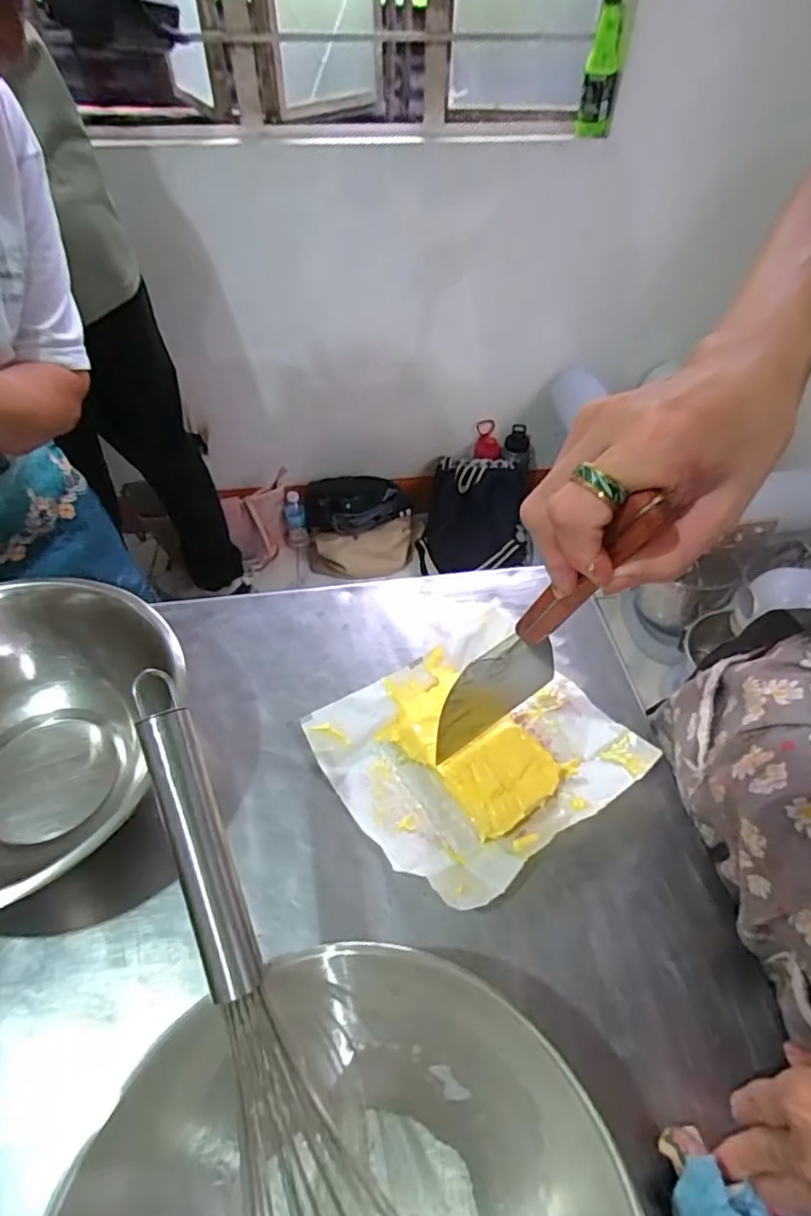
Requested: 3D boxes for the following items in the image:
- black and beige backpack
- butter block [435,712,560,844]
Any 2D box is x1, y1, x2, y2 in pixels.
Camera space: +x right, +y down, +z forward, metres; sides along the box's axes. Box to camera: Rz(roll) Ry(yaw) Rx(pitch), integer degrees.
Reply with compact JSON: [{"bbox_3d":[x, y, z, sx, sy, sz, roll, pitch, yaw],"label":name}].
[{"bbox_3d":[-0.128,-0.222,1.632,0.300,0.181,0.258,-5,53,-7],"label":"black and beige backpack"},{"bbox_3d":[0.071,0.125,0.436,0.073,0.029,0.062,-29,59,-22],"label":"butter block"}]

